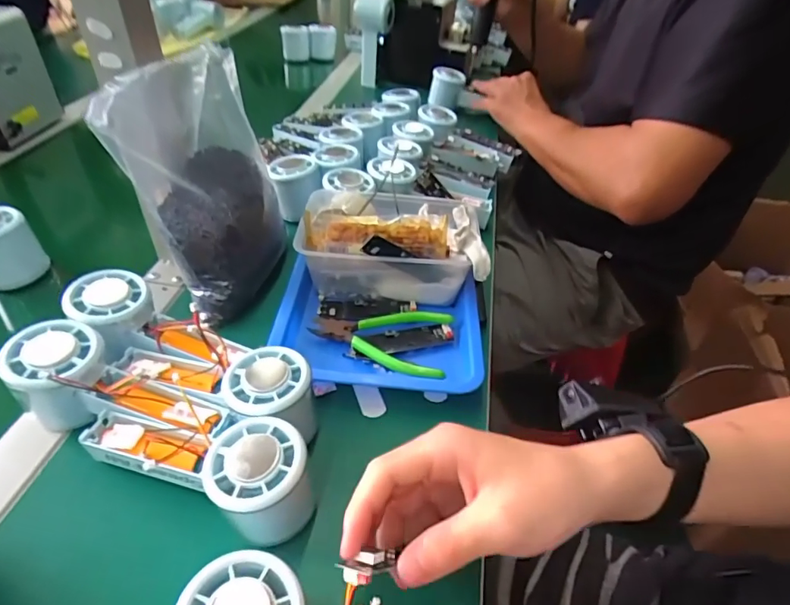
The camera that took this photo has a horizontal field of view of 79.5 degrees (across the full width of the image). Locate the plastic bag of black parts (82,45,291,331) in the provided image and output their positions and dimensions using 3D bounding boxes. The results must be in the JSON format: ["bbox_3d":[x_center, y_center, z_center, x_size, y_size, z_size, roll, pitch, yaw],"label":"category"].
[{"bbox_3d":[-0.164,-0.107,0.416,0.111,0.181,0.153,-8,44,-12],"label":"plastic bag of black parts"}]

